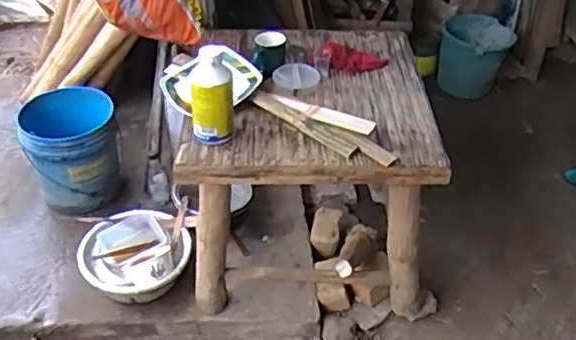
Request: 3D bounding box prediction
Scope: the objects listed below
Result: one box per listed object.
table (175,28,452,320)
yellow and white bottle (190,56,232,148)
[{"bbox_3d":[0.064,-0.022,1.781,0.591,0.554,0.641,1,38,0],"label":"table"},{"bbox_3d":[-0.170,-0.156,1.386,0.092,0.205,0.079,-2,38,-5],"label":"yellow and white bottle"}]

